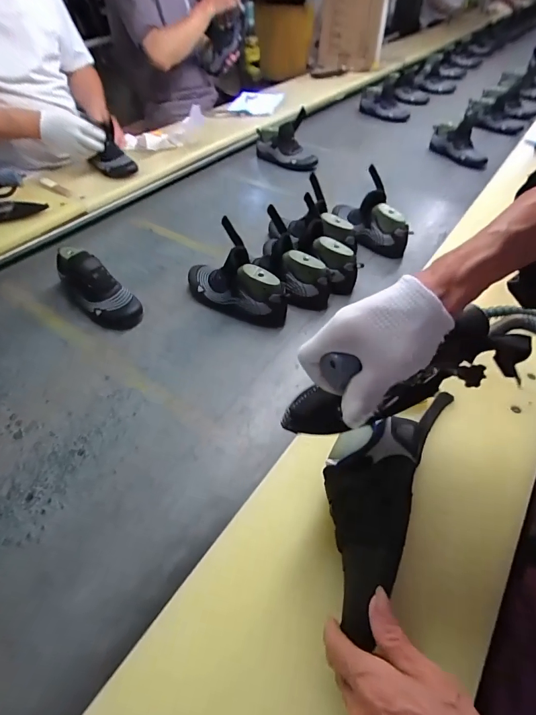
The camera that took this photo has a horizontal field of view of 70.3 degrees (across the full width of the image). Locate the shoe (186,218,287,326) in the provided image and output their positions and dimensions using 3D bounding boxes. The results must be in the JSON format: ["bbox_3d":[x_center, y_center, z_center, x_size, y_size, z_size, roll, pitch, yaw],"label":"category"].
[{"bbox_3d":[-0.067,-0.153,0.718,0.227,0.139,0.096,36,59,28],"label":"shoe"}]

